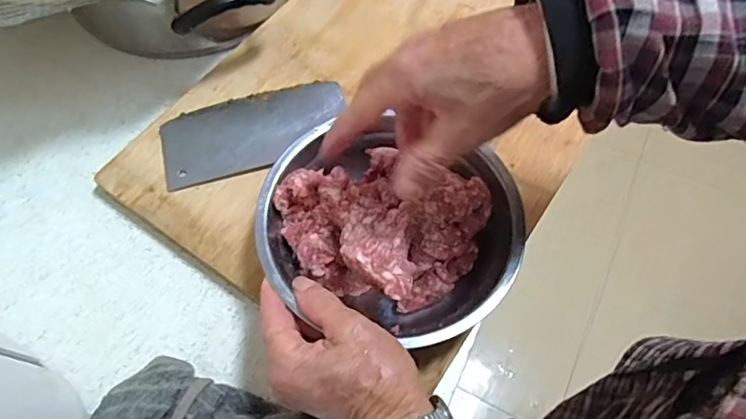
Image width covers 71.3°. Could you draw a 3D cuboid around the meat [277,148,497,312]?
[{"bbox_3d":[0.004,0.009,0.375,0.139,0.060,0.107,22,65,11],"label":"meat"}]

